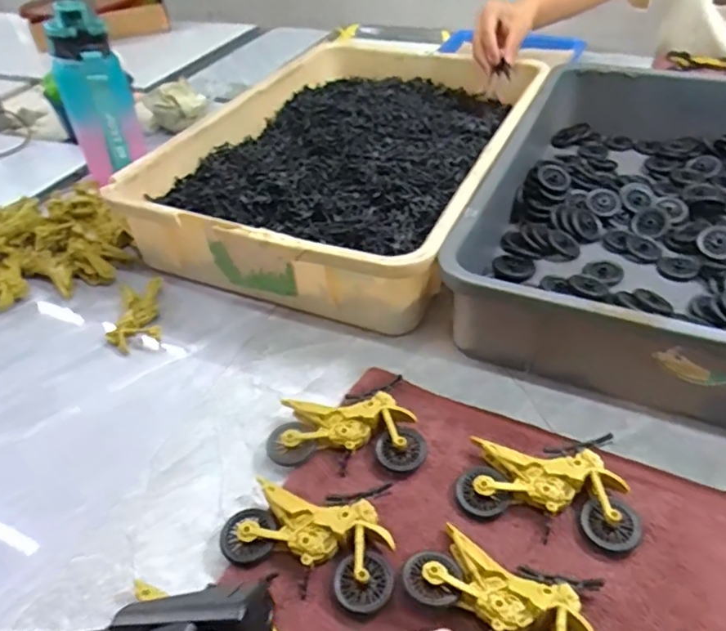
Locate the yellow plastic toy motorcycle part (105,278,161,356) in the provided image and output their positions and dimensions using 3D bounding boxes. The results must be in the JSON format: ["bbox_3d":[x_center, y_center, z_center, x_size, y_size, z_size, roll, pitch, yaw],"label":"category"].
[{"bbox_3d":[-0.227,-0.001,0.590,0.047,0.019,0.089,-11,41,-6],"label":"yellow plastic toy motorcycle part"}]

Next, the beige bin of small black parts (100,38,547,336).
[{"bbox_3d":[-0.002,-0.200,0.733,0.354,0.099,0.525,14,45,22],"label":"beige bin of small black parts"}]

